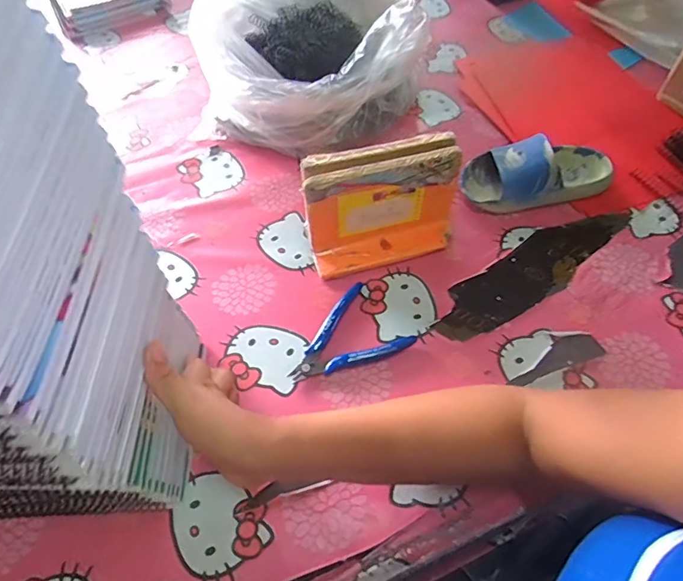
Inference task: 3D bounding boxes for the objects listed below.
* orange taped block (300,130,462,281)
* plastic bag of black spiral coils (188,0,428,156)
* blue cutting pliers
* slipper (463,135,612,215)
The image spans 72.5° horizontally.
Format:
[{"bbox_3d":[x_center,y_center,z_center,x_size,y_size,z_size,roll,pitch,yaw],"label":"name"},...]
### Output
[{"bbox_3d":[0.044,-0.087,0.485,0.158,0.111,0.069,-14,58,-7],"label":"orange taped block"},{"bbox_3d":[-0.023,-0.301,0.607,0.221,0.133,0.291,30,63,19],"label":"plastic bag of black spiral coils"},{"bbox_3d":[0.001,0.051,0.456,0.112,0.015,0.086,-33,62,-18],"label":"blue cutting pliers"},{"bbox_3d":[0.232,-0.141,0.541,0.172,0.063,0.080,-10,58,-5],"label":"slipper"}]

